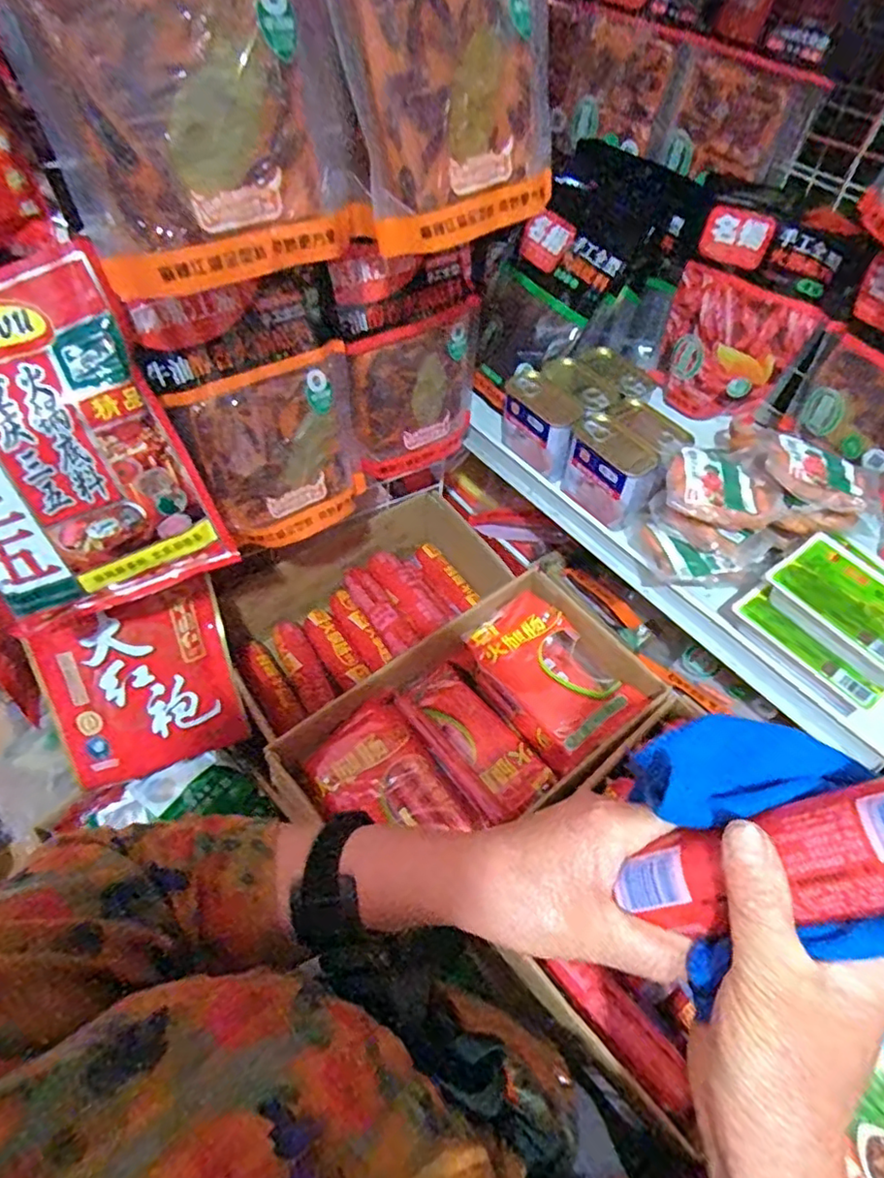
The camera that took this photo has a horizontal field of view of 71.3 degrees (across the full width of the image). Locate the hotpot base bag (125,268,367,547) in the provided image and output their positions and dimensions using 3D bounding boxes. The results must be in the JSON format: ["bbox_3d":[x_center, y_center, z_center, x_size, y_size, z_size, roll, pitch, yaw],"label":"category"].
[{"bbox_3d":[-0.151,-0.153,0.548,0.167,0.225,0.044,-27,35,-23],"label":"hotpot base bag"}]

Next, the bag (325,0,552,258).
[{"bbox_3d":[0.015,-0.331,0.418,0.162,0.153,0.028,-28,40,-20],"label":"bag"}]

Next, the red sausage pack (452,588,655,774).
[{"bbox_3d":[0.113,0.093,0.659,0.118,0.057,0.167,-35,62,-22],"label":"red sausage pack"}]

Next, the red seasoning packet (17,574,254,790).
[{"bbox_3d":[-0.306,0.102,0.638,0.170,0.194,0.012,-17,21,-22],"label":"red seasoning packet"}]

